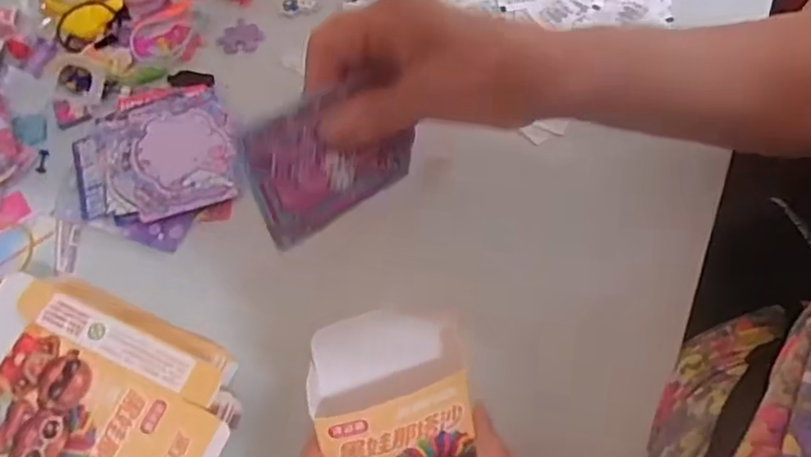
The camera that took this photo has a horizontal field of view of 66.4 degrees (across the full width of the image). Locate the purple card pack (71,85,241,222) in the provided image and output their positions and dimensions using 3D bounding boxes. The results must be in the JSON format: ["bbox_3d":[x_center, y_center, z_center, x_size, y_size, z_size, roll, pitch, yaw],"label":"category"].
[{"bbox_3d":[-0.162,-0.050,0.400,0.103,0.008,0.095,-15,65,-3],"label":"purple card pack"}]

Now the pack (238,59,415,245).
[{"bbox_3d":[-0.035,-0.036,0.300,0.089,0.008,0.059,-31,114,-26],"label":"pack"}]

